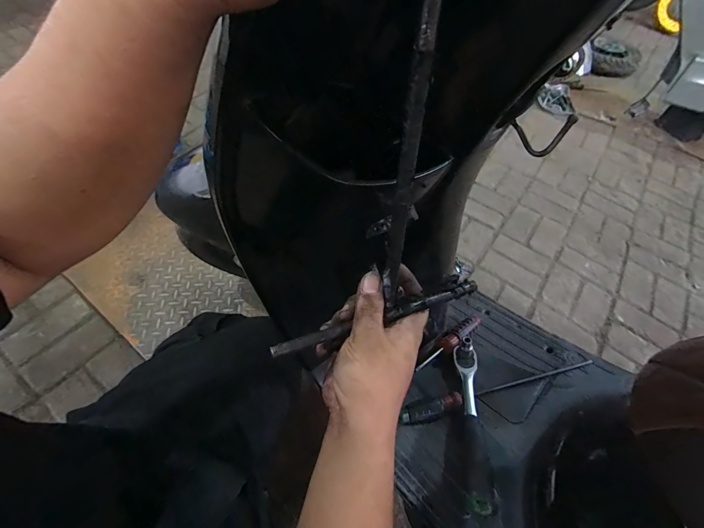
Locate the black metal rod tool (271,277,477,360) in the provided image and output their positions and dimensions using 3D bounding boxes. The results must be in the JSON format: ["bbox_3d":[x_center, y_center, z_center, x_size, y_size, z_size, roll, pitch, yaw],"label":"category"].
[{"bbox_3d":[0.028,0.044,0.286,0.196,0.014,0.011,-14,56,-20],"label":"black metal rod tool"}]

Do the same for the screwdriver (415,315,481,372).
[{"bbox_3d":[0.180,0.147,0.617,0.165,0.025,0.028,-31,62,-25],"label":"screwdriver"}]

